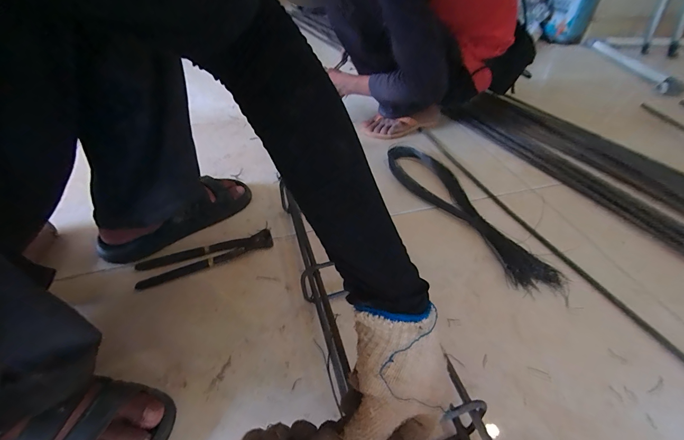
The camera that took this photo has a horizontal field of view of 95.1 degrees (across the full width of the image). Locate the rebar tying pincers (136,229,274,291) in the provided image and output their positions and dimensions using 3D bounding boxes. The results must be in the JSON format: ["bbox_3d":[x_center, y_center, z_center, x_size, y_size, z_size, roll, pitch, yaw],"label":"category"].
[{"bbox_3d":[-0.233,0.057,0.539,0.219,0.018,0.059,-18,47,-17],"label":"rebar tying pincers"}]

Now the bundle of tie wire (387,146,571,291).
[{"bbox_3d":[0.234,-0.029,0.623,0.125,0.032,0.439,-22,49,-21],"label":"bundle of tie wire"}]

